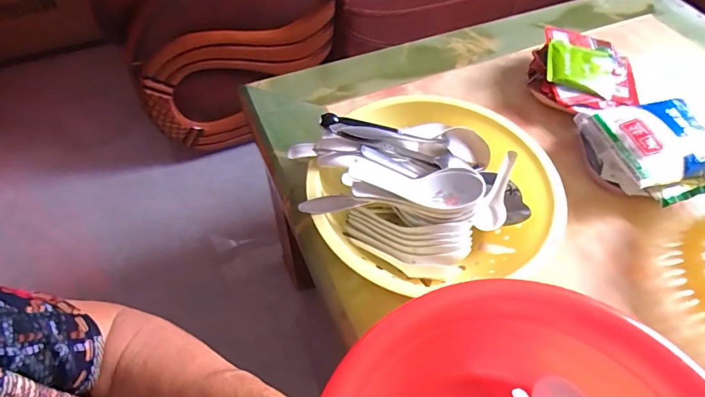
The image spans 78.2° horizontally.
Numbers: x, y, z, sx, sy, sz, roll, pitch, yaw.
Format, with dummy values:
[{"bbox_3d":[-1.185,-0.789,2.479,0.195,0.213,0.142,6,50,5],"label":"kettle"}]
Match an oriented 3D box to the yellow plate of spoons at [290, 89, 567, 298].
[{"bbox_3d":[0.077,-0.013,0.468,0.264,0.083,0.230,-4,55,-4],"label":"yellow plate of spoons"}]

